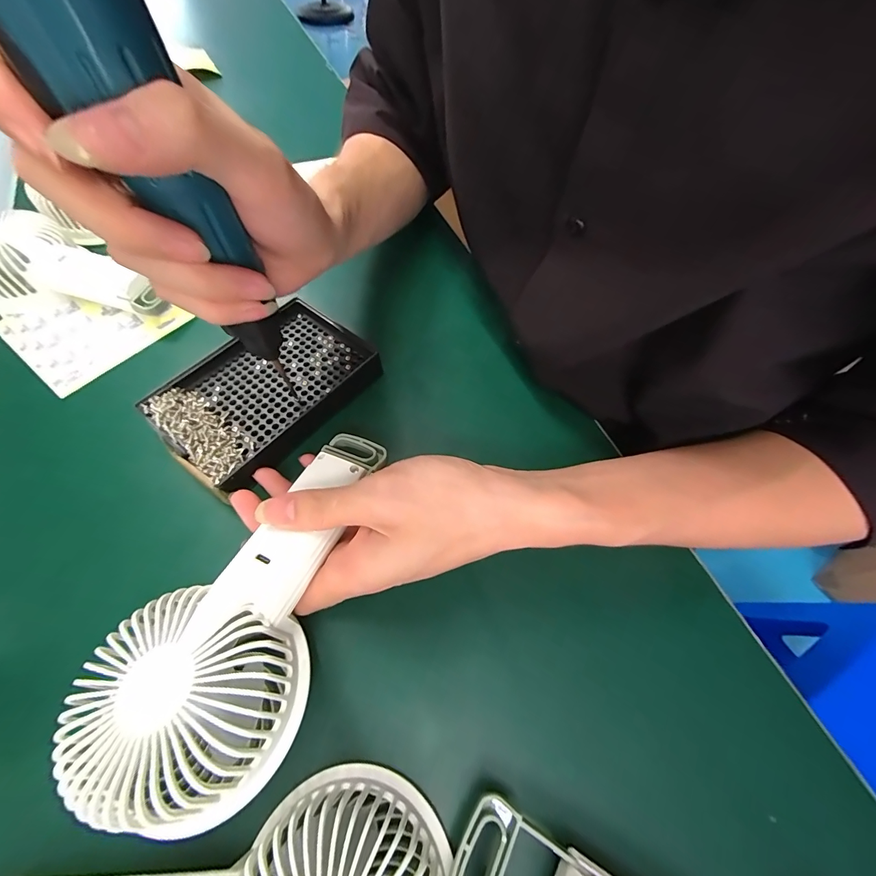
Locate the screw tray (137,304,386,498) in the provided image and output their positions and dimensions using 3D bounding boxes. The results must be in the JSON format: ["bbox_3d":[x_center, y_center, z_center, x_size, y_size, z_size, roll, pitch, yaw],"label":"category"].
[{"bbox_3d":[-0.119,-0.033,0.274,0.100,0.027,0.143,34,65,16],"label":"screw tray"}]

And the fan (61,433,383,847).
[{"bbox_3d":[-0.084,0.068,0.189,0.079,0.032,0.175,18,55,8],"label":"fan"}]

